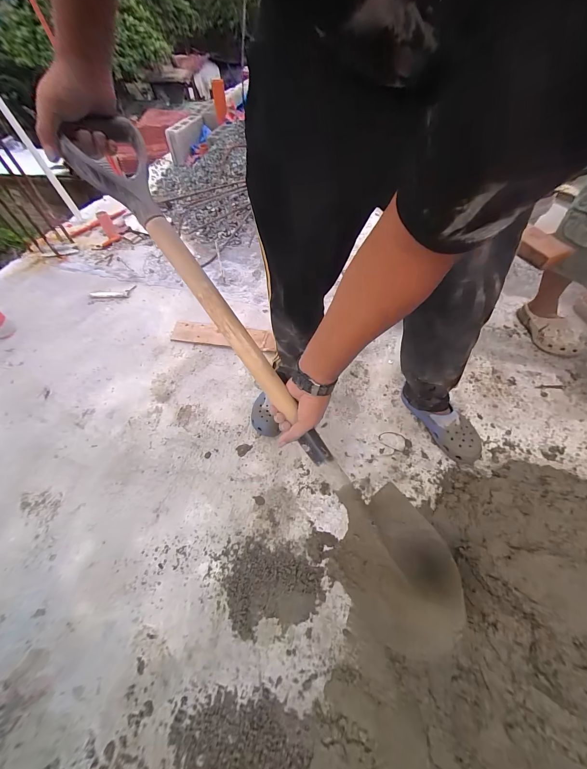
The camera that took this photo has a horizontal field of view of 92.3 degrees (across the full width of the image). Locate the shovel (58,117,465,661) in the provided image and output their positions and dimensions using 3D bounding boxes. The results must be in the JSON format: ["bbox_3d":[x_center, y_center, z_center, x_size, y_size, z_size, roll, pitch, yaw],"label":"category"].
[{"bbox_3d":[0.000,0.048,0.479,0.196,0.087,0.978,-40,99,-20],"label":"shovel"}]

